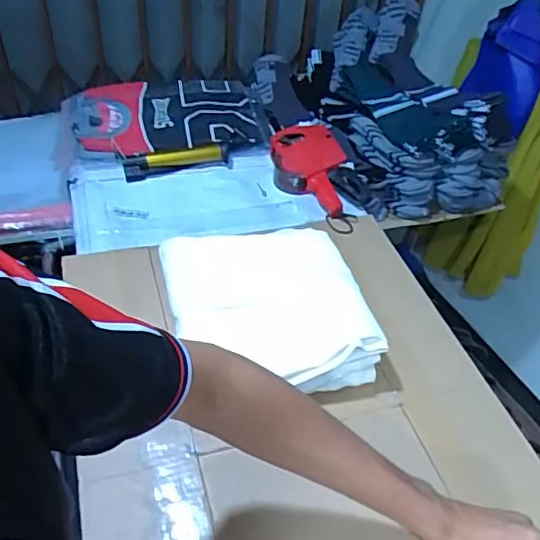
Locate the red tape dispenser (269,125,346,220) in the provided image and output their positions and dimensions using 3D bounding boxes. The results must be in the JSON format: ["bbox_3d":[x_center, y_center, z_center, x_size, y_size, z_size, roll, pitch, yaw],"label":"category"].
[{"bbox_3d":[0.067,-0.197,1.055,0.124,0.059,0.246,1,45,-6],"label":"red tape dispenser"}]

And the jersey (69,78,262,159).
[{"bbox_3d":[-0.205,-0.302,1.144,0.356,0.071,0.236,-8,46,-15],"label":"jersey"}]

